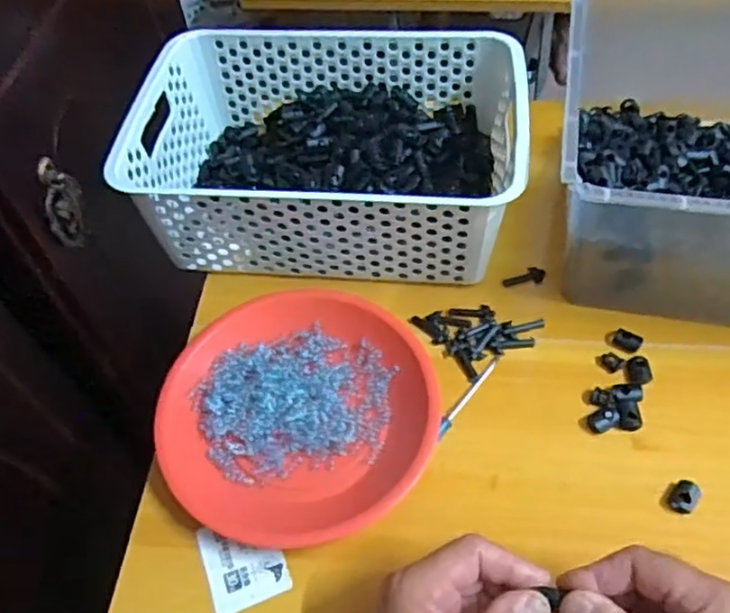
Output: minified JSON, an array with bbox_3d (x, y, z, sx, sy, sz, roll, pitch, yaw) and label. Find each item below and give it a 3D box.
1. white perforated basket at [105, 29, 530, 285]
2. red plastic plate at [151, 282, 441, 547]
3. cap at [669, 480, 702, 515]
[{"bbox_3d":[-0.029,-0.134,0.565,0.307,0.097,0.205,4,54,6],"label":"white perforated basket"},{"bbox_3d":[-0.049,0.071,0.478,0.186,0.025,0.179,-2,54,2],"label":"red plastic plate"},{"bbox_3d":[0.208,0.124,0.433,0.016,0.008,0.022,33,62,24],"label":"cap"}]

